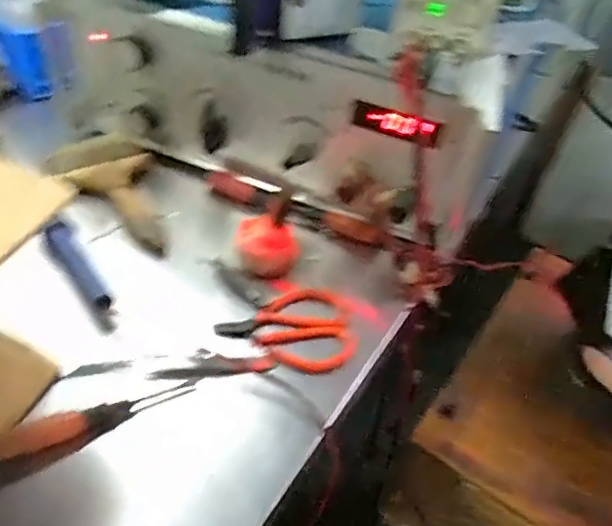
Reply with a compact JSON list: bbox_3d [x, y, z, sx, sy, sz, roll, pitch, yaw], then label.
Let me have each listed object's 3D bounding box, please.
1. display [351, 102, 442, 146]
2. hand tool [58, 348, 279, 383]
[{"bbox_3d":[0.076,-0.116,0.471,0.076,0.030,0.006,18,65,15],"label":"display"},{"bbox_3d":[-0.096,0.076,0.409,0.144,0.015,0.021,1,43,-6],"label":"hand tool"}]

